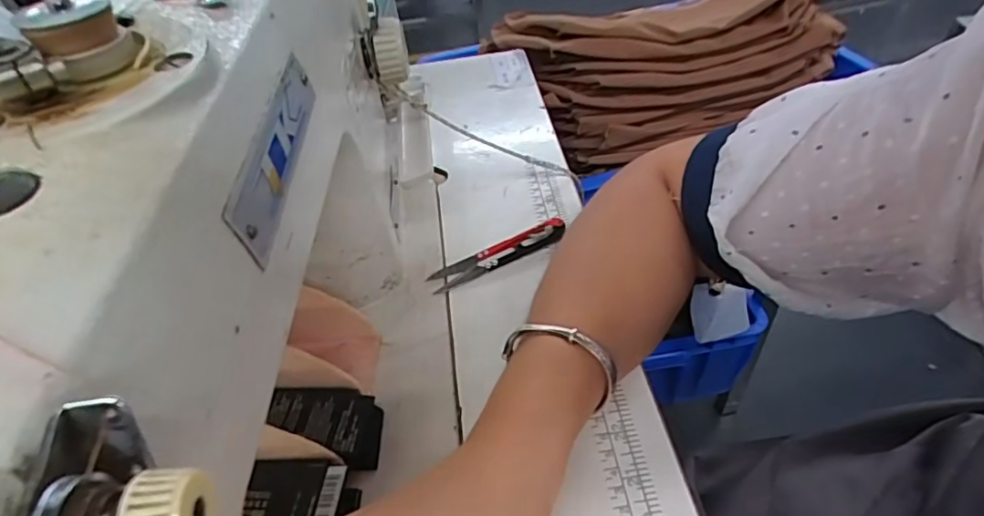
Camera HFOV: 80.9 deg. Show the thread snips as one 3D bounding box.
[{"bbox_3d":[0.005,-0.005,0.417,0.102,0.017,0.023,-21,46,-14],"label":"thread snips"}]

